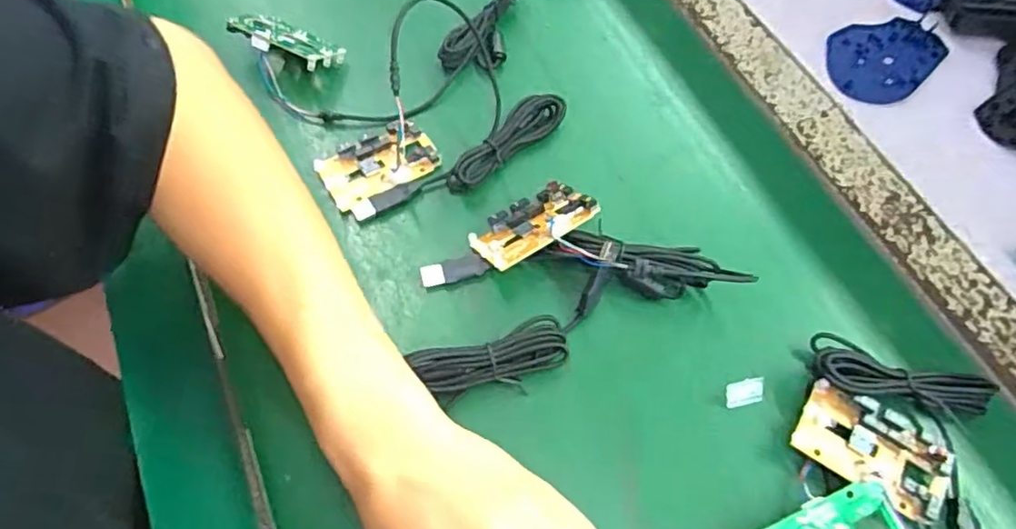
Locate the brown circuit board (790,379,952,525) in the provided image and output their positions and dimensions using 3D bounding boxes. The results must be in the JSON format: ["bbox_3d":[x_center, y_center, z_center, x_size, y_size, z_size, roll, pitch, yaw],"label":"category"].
[{"bbox_3d":[0.198,0.101,0.341,0.079,0.019,0.044,28,65,14],"label":"brown circuit board"}]

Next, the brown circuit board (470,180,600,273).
[{"bbox_3d":[0.016,-0.023,0.399,0.078,0.019,0.047,-27,44,-7],"label":"brown circuit board"}]

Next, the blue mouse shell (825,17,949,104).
[{"bbox_3d":[0.295,-0.164,0.496,0.107,0.008,0.070,-36,68,-18],"label":"blue mouse shell"}]

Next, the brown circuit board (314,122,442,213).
[{"bbox_3d":[-0.088,-0.069,0.429,0.077,0.011,0.045,-29,66,-15],"label":"brown circuit board"}]

